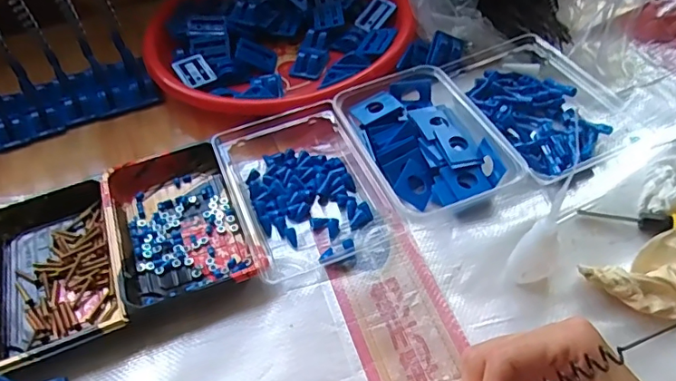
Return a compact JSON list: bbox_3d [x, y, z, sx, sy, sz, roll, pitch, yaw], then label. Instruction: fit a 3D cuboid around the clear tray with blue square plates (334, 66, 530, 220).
[{"bbox_3d":[0.073,-0.049,0.467,0.111,0.031,0.159,-20,50,-11],"label":"clear tray with blue square plates"}]

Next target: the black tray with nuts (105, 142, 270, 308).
[{"bbox_3d":[-0.135,0.023,0.441,0.103,0.019,0.164,-20,50,-10],"label":"black tray with nuts"}]

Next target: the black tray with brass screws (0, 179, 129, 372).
[{"bbox_3d":[-0.231,0.061,0.417,0.106,0.025,0.163,-21,50,-12],"label":"black tray with brass screws"}]

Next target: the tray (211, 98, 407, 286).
[{"bbox_3d":[-0.035,-0.010,0.462,0.118,0.033,0.172,-21,50,-11],"label":"tray"}]

